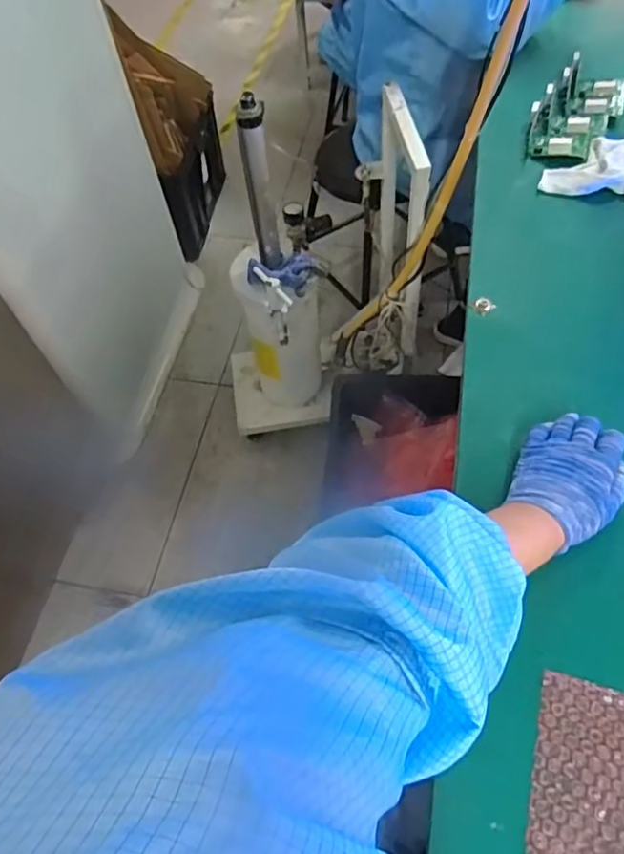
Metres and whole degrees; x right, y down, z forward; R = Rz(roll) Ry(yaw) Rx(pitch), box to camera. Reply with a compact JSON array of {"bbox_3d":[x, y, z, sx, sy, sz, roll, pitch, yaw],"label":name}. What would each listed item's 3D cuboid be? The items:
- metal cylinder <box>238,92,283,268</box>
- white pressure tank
[{"bbox_3d":[-0.090,-0.416,1.024,0.050,0.318,0.039,-10,57,0],"label":"metal cylinder"},{"bbox_3d":[-0.095,-0.187,1.331,0.235,0.487,0.219,-7,57,1],"label":"white pressure tank"}]

